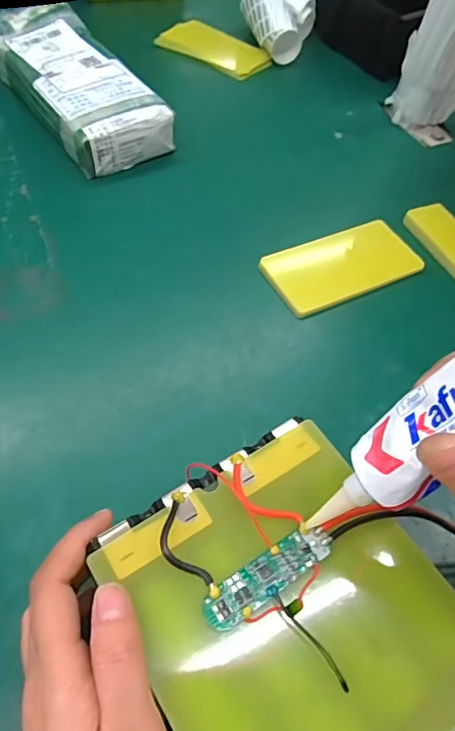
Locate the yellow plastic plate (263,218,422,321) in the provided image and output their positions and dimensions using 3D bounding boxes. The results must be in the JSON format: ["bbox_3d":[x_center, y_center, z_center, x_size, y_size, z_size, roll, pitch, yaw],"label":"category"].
[{"bbox_3d":[0.103,-0.090,0.454,0.137,0.013,0.069,-21,60,-18],"label":"yellow plastic plate"}]

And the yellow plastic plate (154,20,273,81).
[{"bbox_3d":[-0.020,-0.416,0.663,0.146,0.014,0.067,30,58,15],"label":"yellow plastic plate"}]

